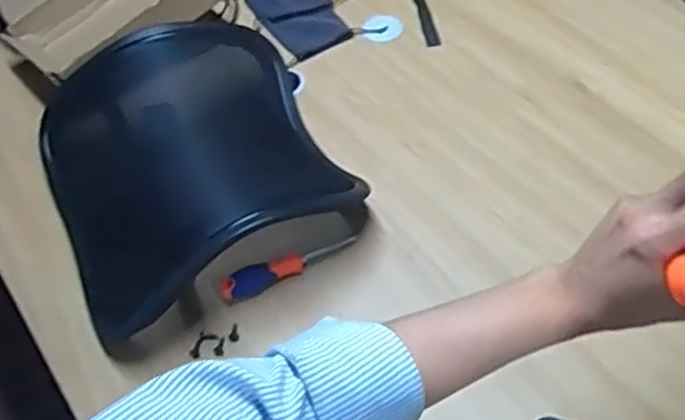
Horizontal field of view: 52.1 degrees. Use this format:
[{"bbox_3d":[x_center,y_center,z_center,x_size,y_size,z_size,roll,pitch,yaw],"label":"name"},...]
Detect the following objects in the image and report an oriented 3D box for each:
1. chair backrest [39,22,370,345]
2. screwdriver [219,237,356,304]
[{"bbox_3d":[-0.212,-0.072,0.953,0.390,0.127,0.391,-26,55,-14],"label":"chair backrest"},{"bbox_3d":[-0.071,0.071,0.902,0.179,0.031,0.028,-26,55,-13],"label":"screwdriver"}]

